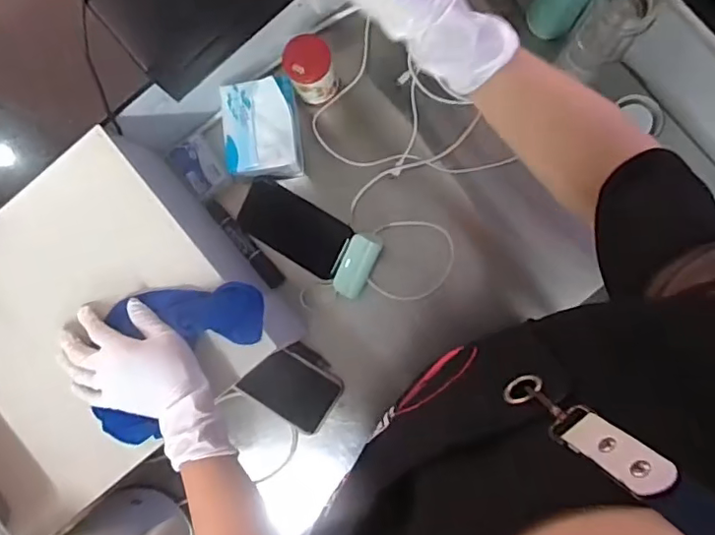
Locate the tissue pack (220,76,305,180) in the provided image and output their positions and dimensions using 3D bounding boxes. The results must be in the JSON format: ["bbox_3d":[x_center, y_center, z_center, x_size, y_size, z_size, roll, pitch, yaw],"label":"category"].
[{"bbox_3d":[-0.117,-0.168,0.699,0.086,0.070,0.115,-6,87,4],"label":"tissue pack"}]

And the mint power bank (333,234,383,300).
[{"bbox_3d":[-0.001,0.000,0.705,0.037,0.019,0.083,26,111,5],"label":"mint power bank"}]

